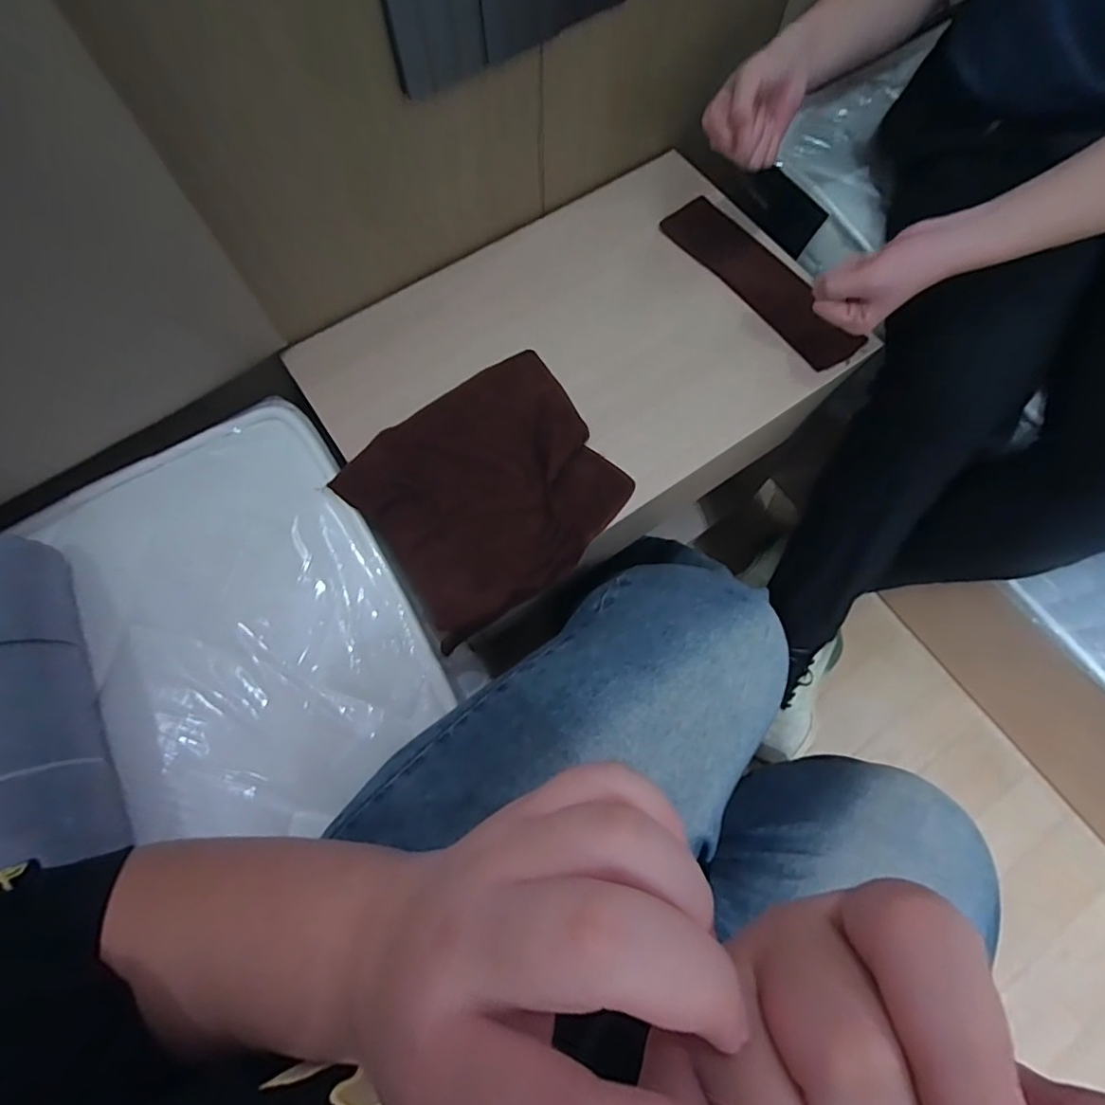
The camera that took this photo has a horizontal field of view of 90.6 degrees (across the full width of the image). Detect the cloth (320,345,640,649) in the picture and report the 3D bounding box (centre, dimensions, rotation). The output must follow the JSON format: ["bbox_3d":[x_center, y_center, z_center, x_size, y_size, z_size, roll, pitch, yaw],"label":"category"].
[{"bbox_3d":[-0.068,-0.076,0.588,0.256,0.021,0.251,-34,74,-10],"label":"cloth"}]

